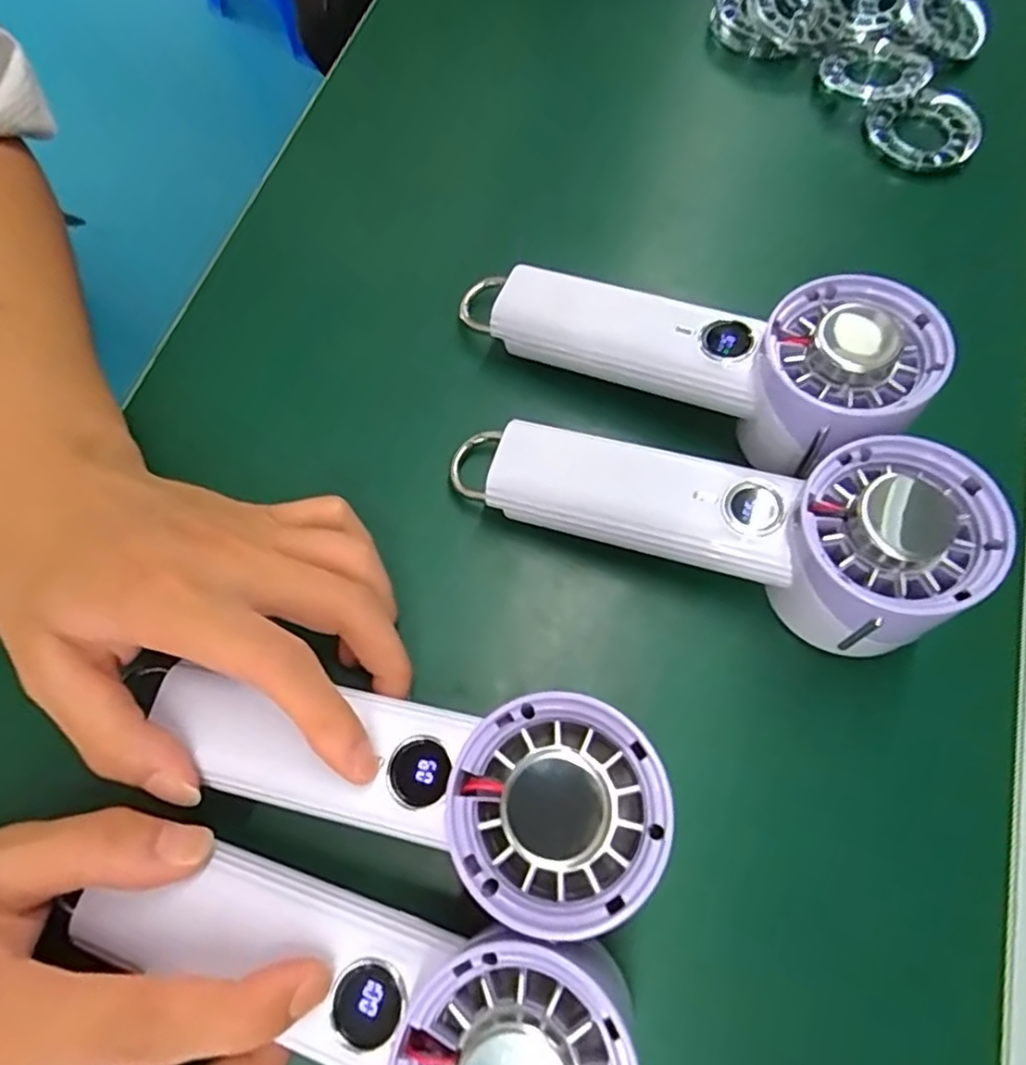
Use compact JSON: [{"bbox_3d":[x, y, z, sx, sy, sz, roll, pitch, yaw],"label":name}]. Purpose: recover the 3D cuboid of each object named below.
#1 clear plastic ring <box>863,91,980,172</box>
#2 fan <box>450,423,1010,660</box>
[{"bbox_3d":[0.223,-0.223,0.357,0.052,0.016,0.051,0,70,-1],"label":"clear plastic ring"},{"bbox_3d":[0.070,-0.008,0.253,0.199,0.060,0.063,14,69,18],"label":"fan"}]

